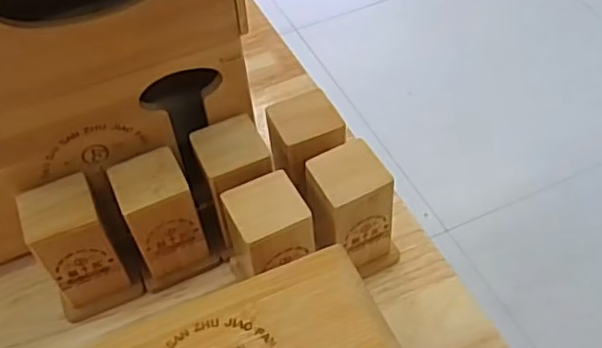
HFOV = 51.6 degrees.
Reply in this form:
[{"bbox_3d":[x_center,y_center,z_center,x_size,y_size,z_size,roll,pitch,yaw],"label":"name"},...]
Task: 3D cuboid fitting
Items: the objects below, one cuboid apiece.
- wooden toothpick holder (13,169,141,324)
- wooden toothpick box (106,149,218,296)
[{"bbox_3d":[-0.146,0.048,0.412,0.051,0.086,0.048,-20,52,-12],"label":"wooden toothpick holder"},{"bbox_3d":[-0.094,0.031,0.424,0.046,0.083,0.047,-20,52,-12],"label":"wooden toothpick box"}]

